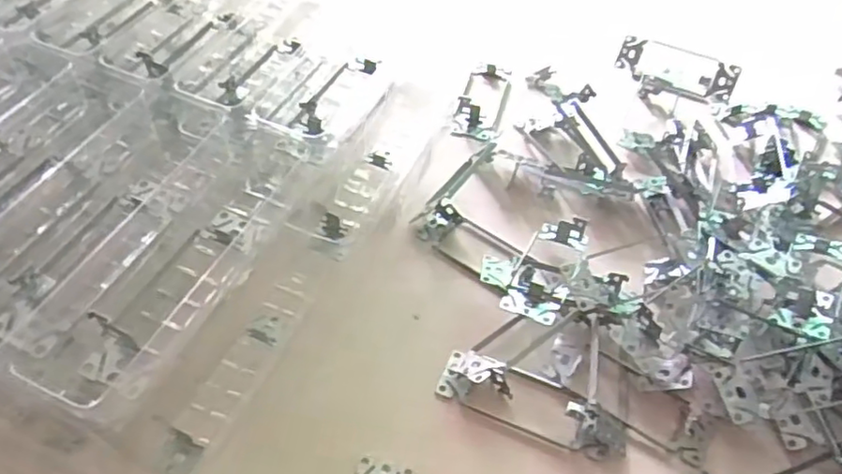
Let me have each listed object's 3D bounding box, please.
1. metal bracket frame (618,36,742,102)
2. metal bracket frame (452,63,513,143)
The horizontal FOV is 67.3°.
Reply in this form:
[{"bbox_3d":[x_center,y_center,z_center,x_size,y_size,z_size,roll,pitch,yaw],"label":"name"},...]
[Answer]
[{"bbox_3d":[0.229,-0.150,0.571,0.105,0.027,0.058,23,55,14],"label":"metal bracket frame"},{"bbox_3d":[0.056,-0.124,0.554,0.039,0.021,0.096,13,52,6],"label":"metal bracket frame"}]

